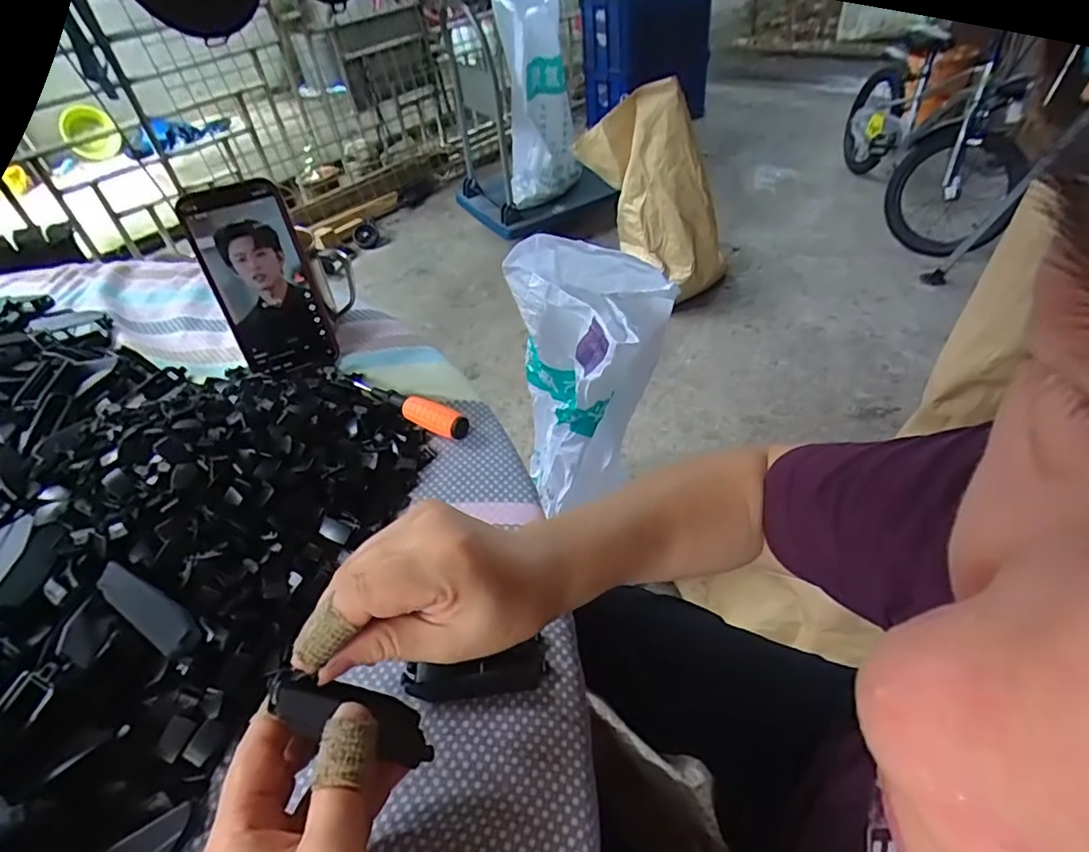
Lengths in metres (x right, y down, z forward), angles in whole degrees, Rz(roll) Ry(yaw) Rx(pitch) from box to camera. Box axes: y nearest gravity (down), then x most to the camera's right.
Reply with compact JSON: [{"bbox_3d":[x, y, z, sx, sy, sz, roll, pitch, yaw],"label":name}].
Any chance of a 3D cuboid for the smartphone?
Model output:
[{"bbox_3d":[-0.233,-0.119,0.484,0.076,0.156,0.010,-21,31,-14],"label":"smartphone"}]

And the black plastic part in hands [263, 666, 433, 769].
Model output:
[{"bbox_3d":[-0.078,0.123,0.244,0.019,0.074,0.024,-37,30,36],"label":"black plastic part in hands"}]

